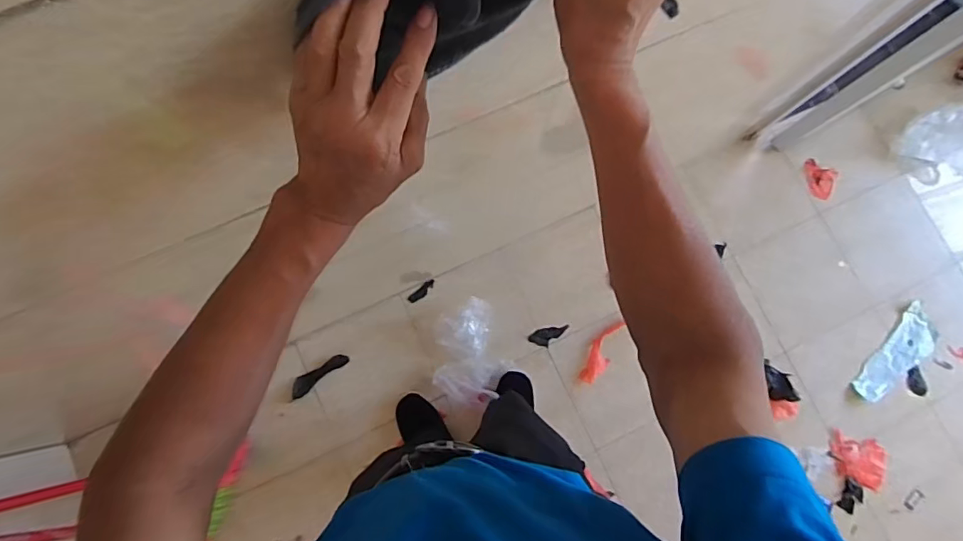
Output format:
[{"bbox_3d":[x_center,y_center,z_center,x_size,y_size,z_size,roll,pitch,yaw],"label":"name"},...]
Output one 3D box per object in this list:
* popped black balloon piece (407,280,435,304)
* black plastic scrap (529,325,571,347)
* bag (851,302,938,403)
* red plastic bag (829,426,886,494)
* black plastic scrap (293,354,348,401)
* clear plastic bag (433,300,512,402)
[{"bbox_3d":[-0.156,0.055,1.346,0.083,0.004,0.026,-42,97,-12],"label":"popped black balloon piece"},{"bbox_3d":[0.178,0.172,1.343,0.105,0.012,0.046,-13,81,-5],"label":"black plastic scrap"},{"bbox_3d":[1.108,0.234,1.364,0.112,0.026,0.303,41,81,4],"label":"bag"},{"bbox_3d":[0.945,0.472,1.286,0.139,0.033,0.118,21,80,1],"label":"red plastic bag"},{"bbox_3d":[-0.398,0.253,1.254,0.153,0.005,0.043,-37,81,-20],"label":"black plastic scrap"},{"bbox_3d":[-0.020,0.202,1.289,0.179,0.081,0.248,5,80,-2],"label":"clear plastic bag"}]

